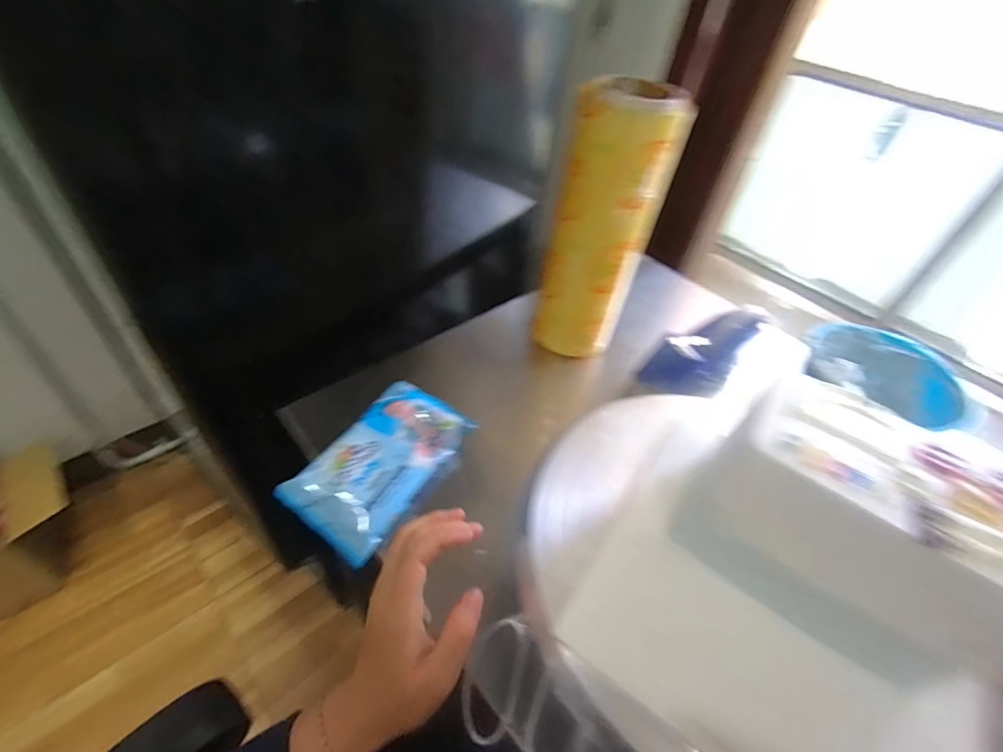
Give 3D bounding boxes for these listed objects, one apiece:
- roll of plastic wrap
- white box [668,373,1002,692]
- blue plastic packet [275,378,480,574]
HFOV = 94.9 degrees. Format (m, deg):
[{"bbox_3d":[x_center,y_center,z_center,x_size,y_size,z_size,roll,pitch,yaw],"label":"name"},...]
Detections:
[{"bbox_3d":[0.117,-0.166,0.553,0.101,0.305,0.088,-23,52,-27],"label":"roll of plastic wrap"},{"bbox_3d":[0.199,0.084,0.265,0.164,0.110,0.083,35,51,25],"label":"white box"},{"bbox_3d":[-0.119,0.086,0.471,0.109,0.043,0.175,29,49,21],"label":"blue plastic packet"}]

